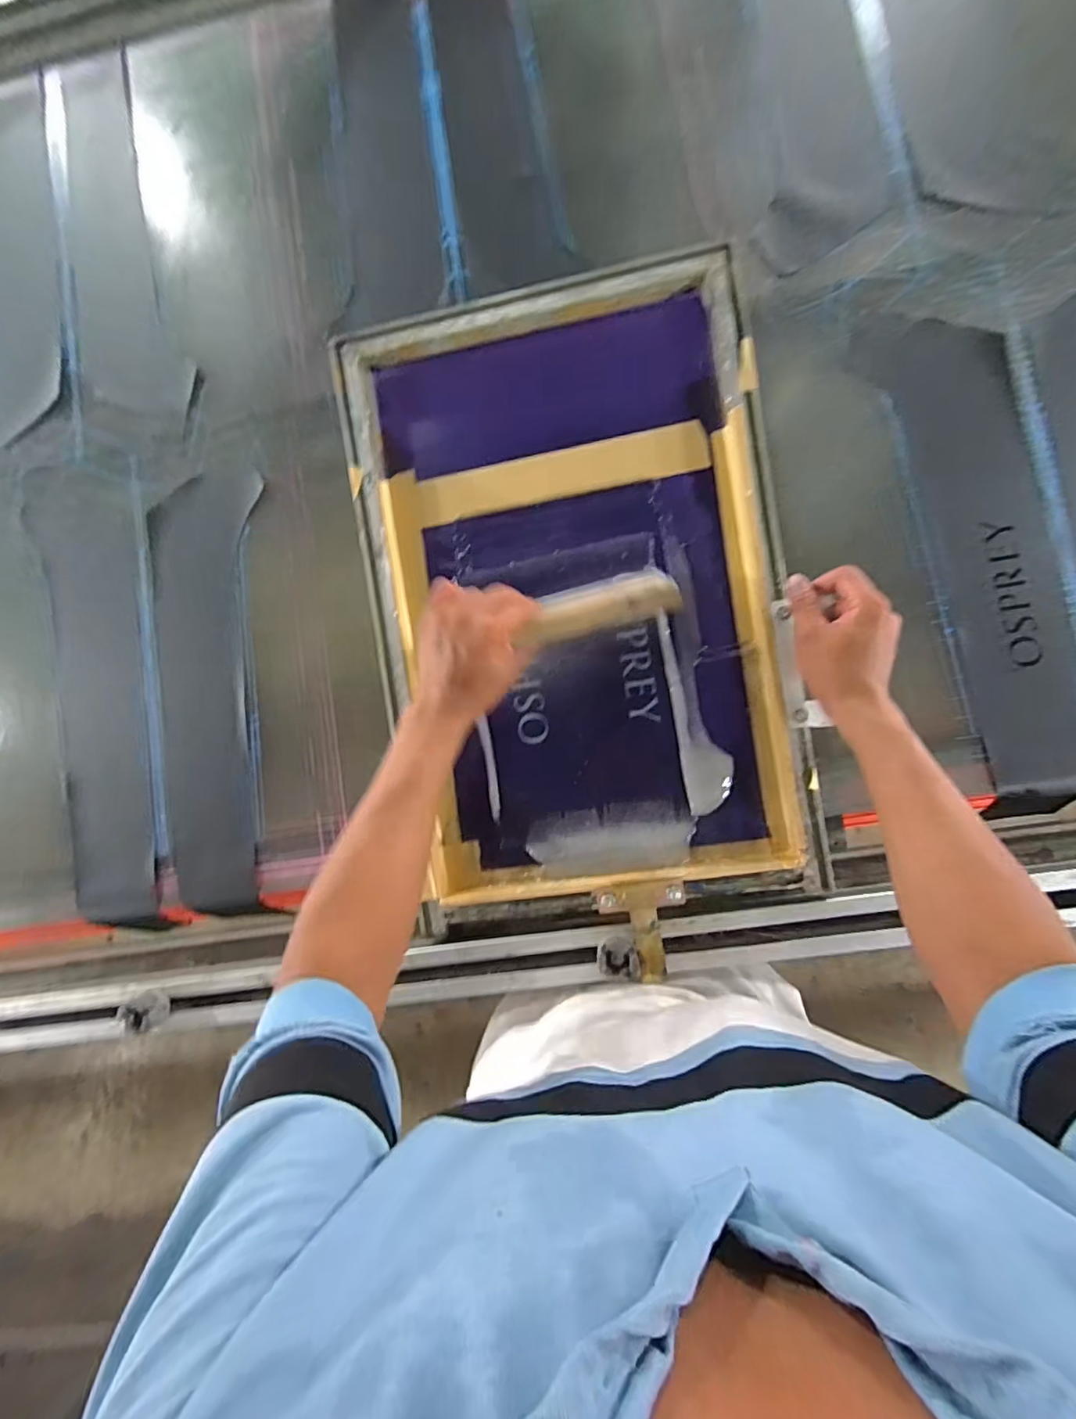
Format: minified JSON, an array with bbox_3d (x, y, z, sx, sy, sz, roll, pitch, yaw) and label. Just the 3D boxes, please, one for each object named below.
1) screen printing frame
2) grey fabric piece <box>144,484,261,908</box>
[{"bbox_3d":[0.037,-0.096,0.555,0.394,0.047,0.622,-9,90,8],"label":"screen printing frame"},{"bbox_3d":[-0.392,-0.029,0.637,0.127,0.015,0.500,-2,85,7],"label":"grey fabric piece"}]

